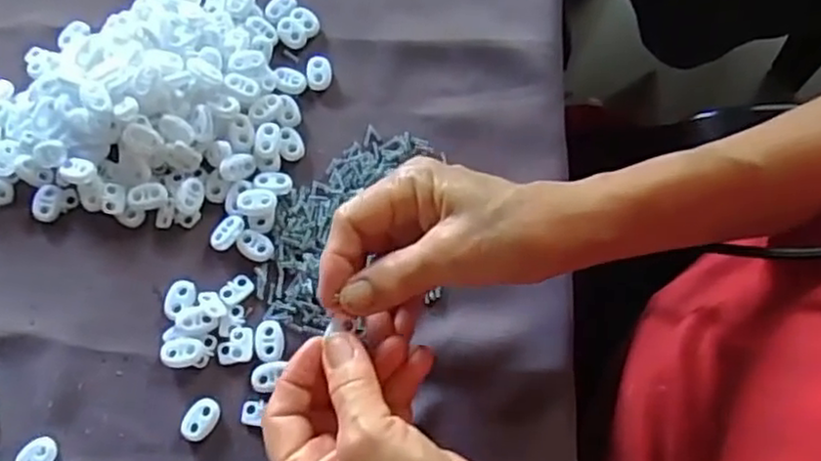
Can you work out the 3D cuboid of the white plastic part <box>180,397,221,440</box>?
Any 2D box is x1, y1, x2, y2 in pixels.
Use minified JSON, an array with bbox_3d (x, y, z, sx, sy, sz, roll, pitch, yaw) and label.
[{"bbox_3d":[-0.110,0.099,0.370,0.015,0.004,0.023,29,74,10],"label":"white plastic part"}]

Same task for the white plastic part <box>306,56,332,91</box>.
[{"bbox_3d":[-0.057,-0.098,0.439,0.016,0.007,0.022,-10,71,-2],"label":"white plastic part"}]

